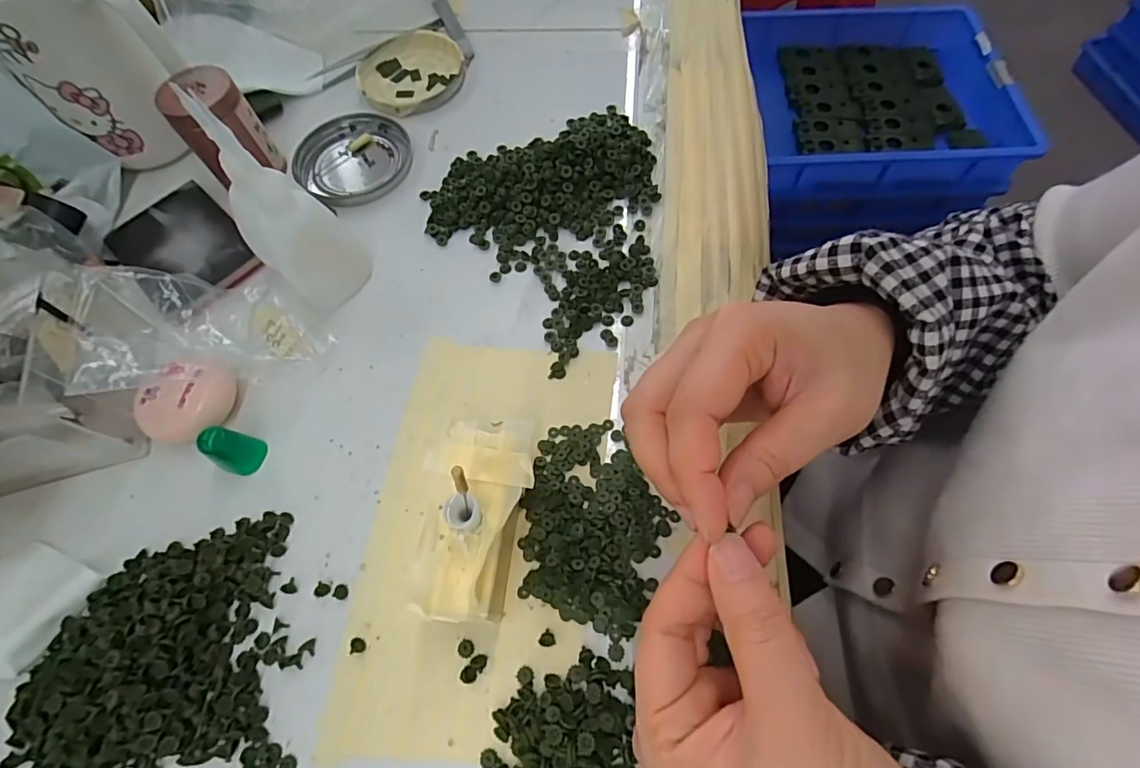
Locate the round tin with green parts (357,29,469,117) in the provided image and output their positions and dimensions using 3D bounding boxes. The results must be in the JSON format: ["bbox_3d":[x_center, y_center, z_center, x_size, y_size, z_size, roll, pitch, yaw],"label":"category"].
[{"bbox_3d":[-0.118,-0.235,0.398,0.079,0.008,0.083,-1,65,2],"label":"round tin with green parts"}]

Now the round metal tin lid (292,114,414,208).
[{"bbox_3d":[-0.151,-0.158,0.367,0.077,0.010,0.075,-1,65,2],"label":"round metal tin lid"}]

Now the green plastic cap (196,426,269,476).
[{"bbox_3d":[-0.171,0.032,0.268,0.017,0.028,0.019,29,70,15],"label":"green plastic cap"}]

